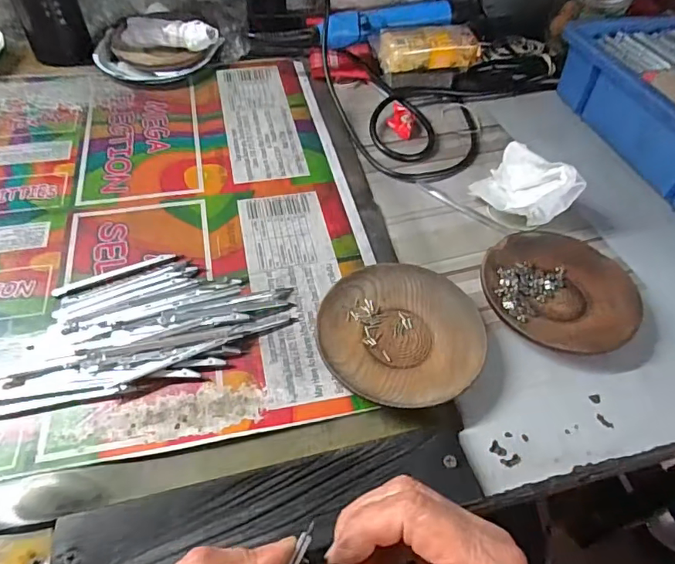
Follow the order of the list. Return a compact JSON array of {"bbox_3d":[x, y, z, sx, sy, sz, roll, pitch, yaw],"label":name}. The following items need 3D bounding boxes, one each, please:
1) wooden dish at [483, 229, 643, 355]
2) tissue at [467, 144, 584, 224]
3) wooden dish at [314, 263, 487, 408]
[{"bbox_3d":[0.170,0.007,0.389,0.113,0.016,0.109,2,50,-3],"label":"wooden dish"},{"bbox_3d":[0.173,-0.093,0.448,0.085,0.051,0.071,37,57,24],"label":"tissue"},{"bbox_3d":[0.044,0.035,0.352,0.113,0.018,0.113,2,50,-3],"label":"wooden dish"}]

